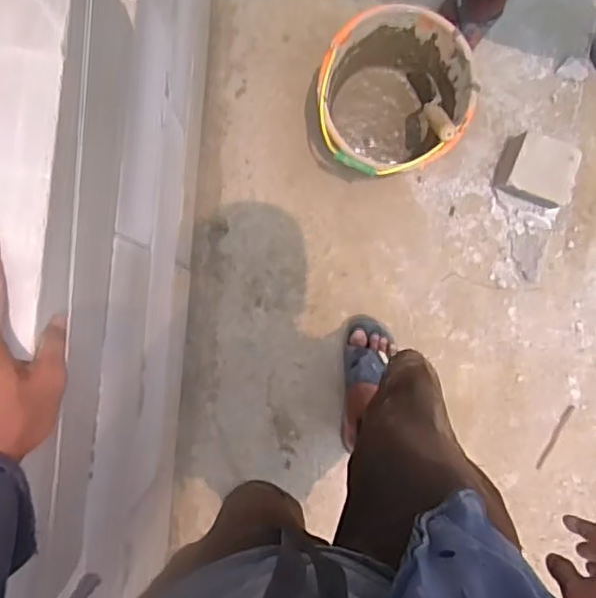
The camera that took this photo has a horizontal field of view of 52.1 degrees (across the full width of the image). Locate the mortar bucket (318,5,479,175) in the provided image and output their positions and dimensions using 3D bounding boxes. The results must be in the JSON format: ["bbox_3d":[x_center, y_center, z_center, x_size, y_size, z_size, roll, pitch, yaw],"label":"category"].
[{"bbox_3d":[0.183,-0.385,1.214,0.288,0.225,0.318,2,88,-1],"label":"mortar bucket"}]

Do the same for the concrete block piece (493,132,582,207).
[{"bbox_3d":[0.511,-0.272,1.292,0.151,0.108,0.138,18,88,-1],"label":"concrete block piece"}]

